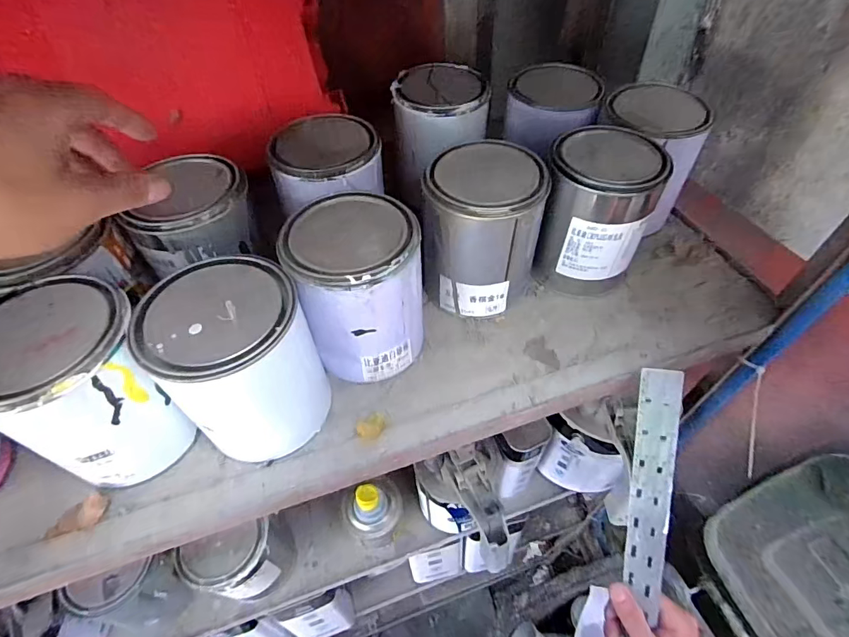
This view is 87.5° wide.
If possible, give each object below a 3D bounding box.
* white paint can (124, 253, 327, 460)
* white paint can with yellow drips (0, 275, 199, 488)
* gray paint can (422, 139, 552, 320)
[{"bbox_3d":[-0.132,0.037,0.336,0.100,0.135,0.095,-2,51,3],"label":"white paint can"},{"bbox_3d":[-0.238,0.051,0.327,0.098,0.136,0.099,-2,51,3],"label":"white paint can with yellow drips"},{"bbox_3d":[0.055,-0.081,0.422,0.100,0.149,0.098,-2,51,3],"label":"gray paint can"}]

